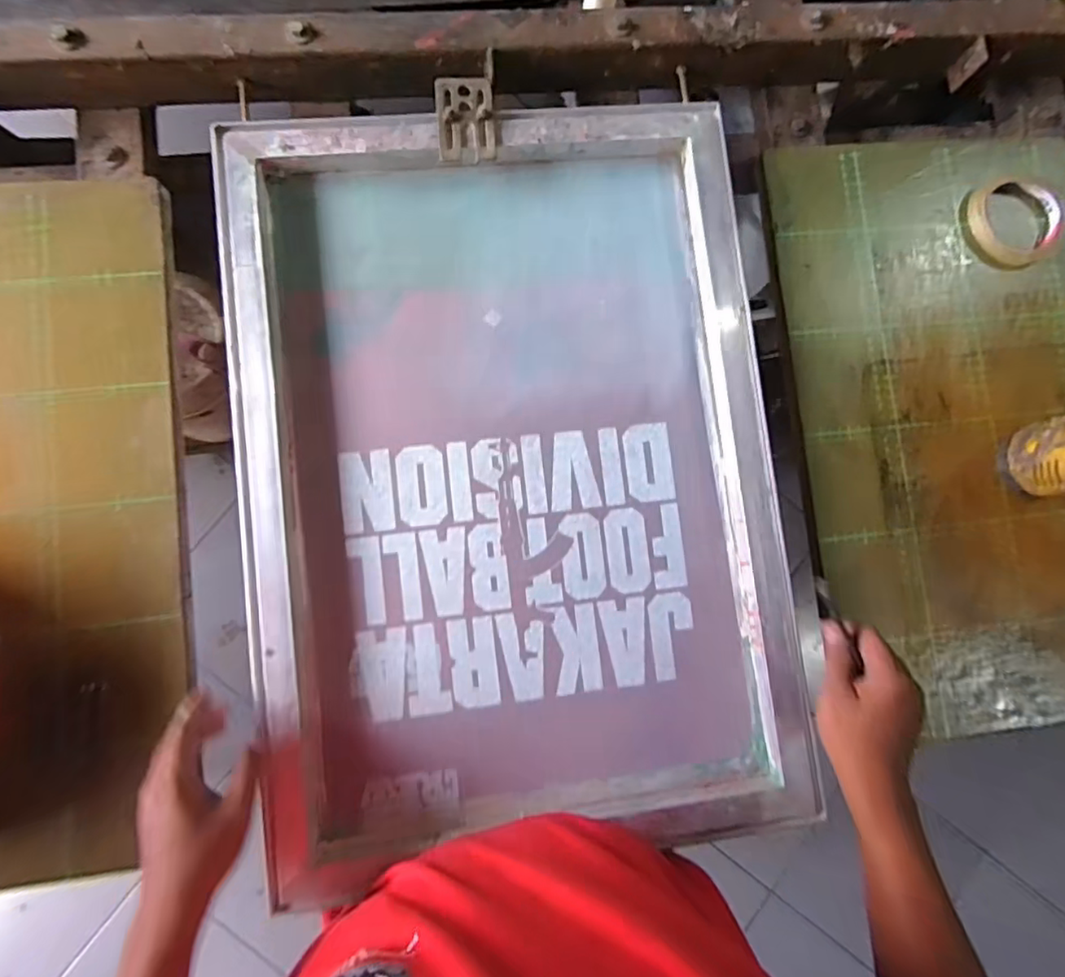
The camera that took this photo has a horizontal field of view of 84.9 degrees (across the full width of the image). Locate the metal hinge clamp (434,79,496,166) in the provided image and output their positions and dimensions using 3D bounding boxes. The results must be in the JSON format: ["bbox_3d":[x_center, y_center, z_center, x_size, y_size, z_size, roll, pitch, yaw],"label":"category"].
[{"bbox_3d":[-0.061,-0.342,0.537,0.051,0.016,0.080,-3,85,-6],"label":"metal hinge clamp"}]

